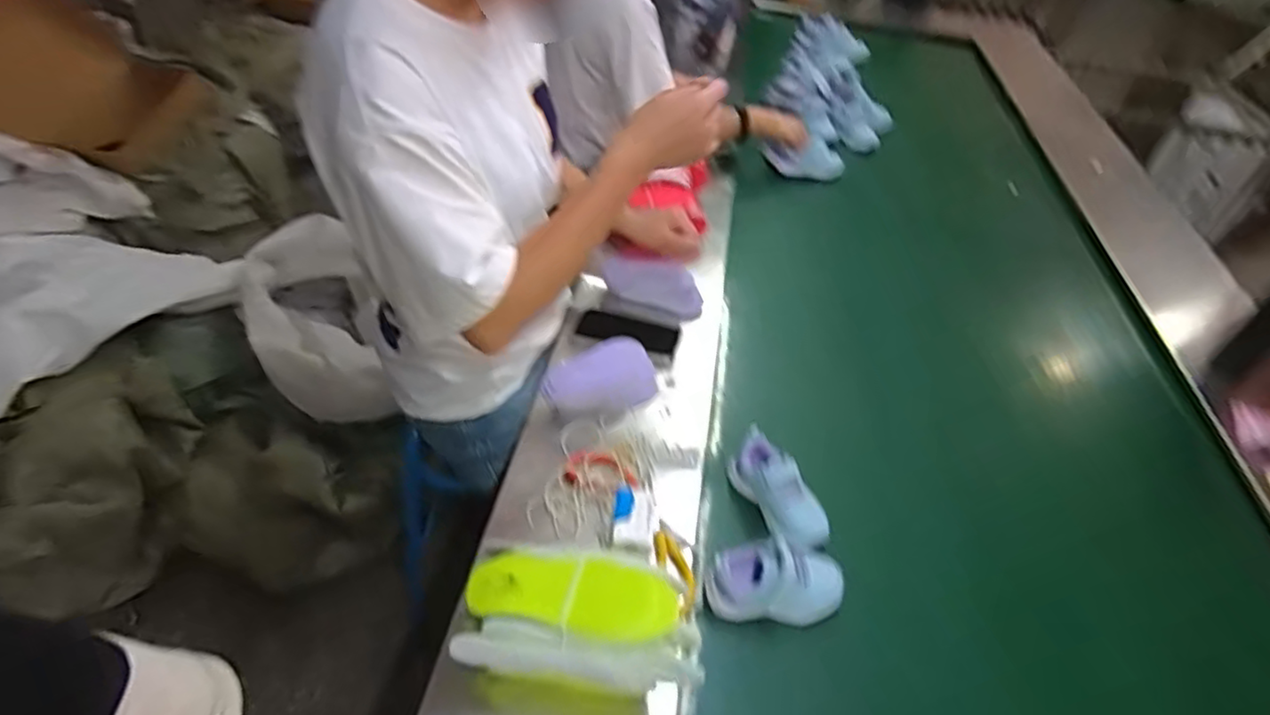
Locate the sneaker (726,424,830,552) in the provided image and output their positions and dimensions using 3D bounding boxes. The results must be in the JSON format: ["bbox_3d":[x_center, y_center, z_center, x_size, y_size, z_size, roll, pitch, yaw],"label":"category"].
[{"bbox_3d":[0.180,0.168,0.844,0.061,0.061,0.157,-22,50,-26],"label":"sneaker"}]

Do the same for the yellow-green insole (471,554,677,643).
[{"bbox_3d":[-0.055,0.208,0.582,0.178,0.025,0.069,7,43,1],"label":"yellow-green insole"}]

